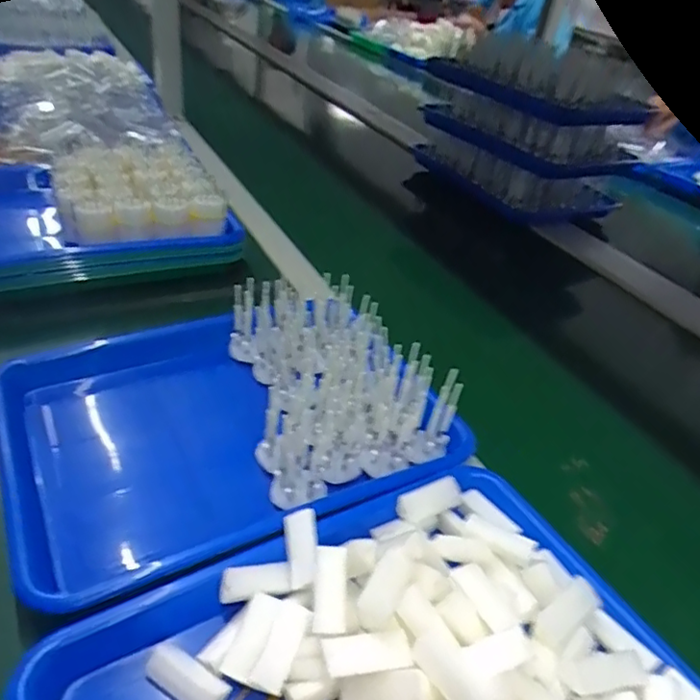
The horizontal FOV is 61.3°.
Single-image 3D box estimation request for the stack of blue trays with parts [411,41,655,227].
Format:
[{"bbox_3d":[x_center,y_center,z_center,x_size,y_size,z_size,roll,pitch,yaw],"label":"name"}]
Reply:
[{"bbox_3d":[0.296,-0.380,1.018,0.219,0.233,0.324,-14,41,-28],"label":"stack of blue trays with parts"}]

